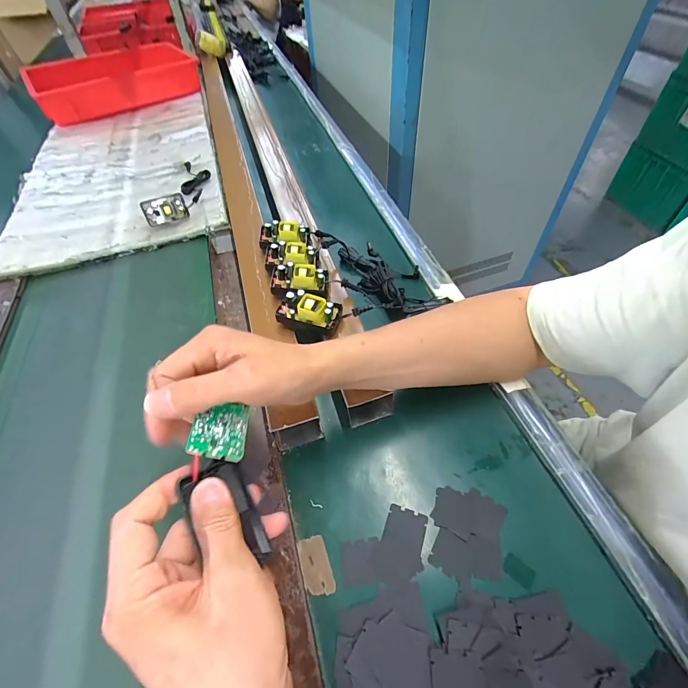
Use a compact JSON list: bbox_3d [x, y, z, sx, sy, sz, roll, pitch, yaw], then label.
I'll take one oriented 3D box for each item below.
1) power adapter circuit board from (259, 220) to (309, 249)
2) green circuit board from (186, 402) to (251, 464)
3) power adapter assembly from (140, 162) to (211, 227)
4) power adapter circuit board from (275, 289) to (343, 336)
[{"bbox_3d":[-0.085,-0.152,0.491,0.065,0.028,0.032,0,50,5],"label":"power adapter circuit board"},{"bbox_3d":[-0.086,0.060,0.246,0.036,0.004,0.042,16,41,-20],"label":"green circuit board"},{"bbox_3d":[-0.313,-0.309,0.681,0.091,0.043,0.228,-6,50,-2],"label":"power adapter assembly"},{"bbox_3d":[-0.040,-0.037,0.402,0.069,0.035,0.033,5,50,9],"label":"power adapter circuit board"}]

